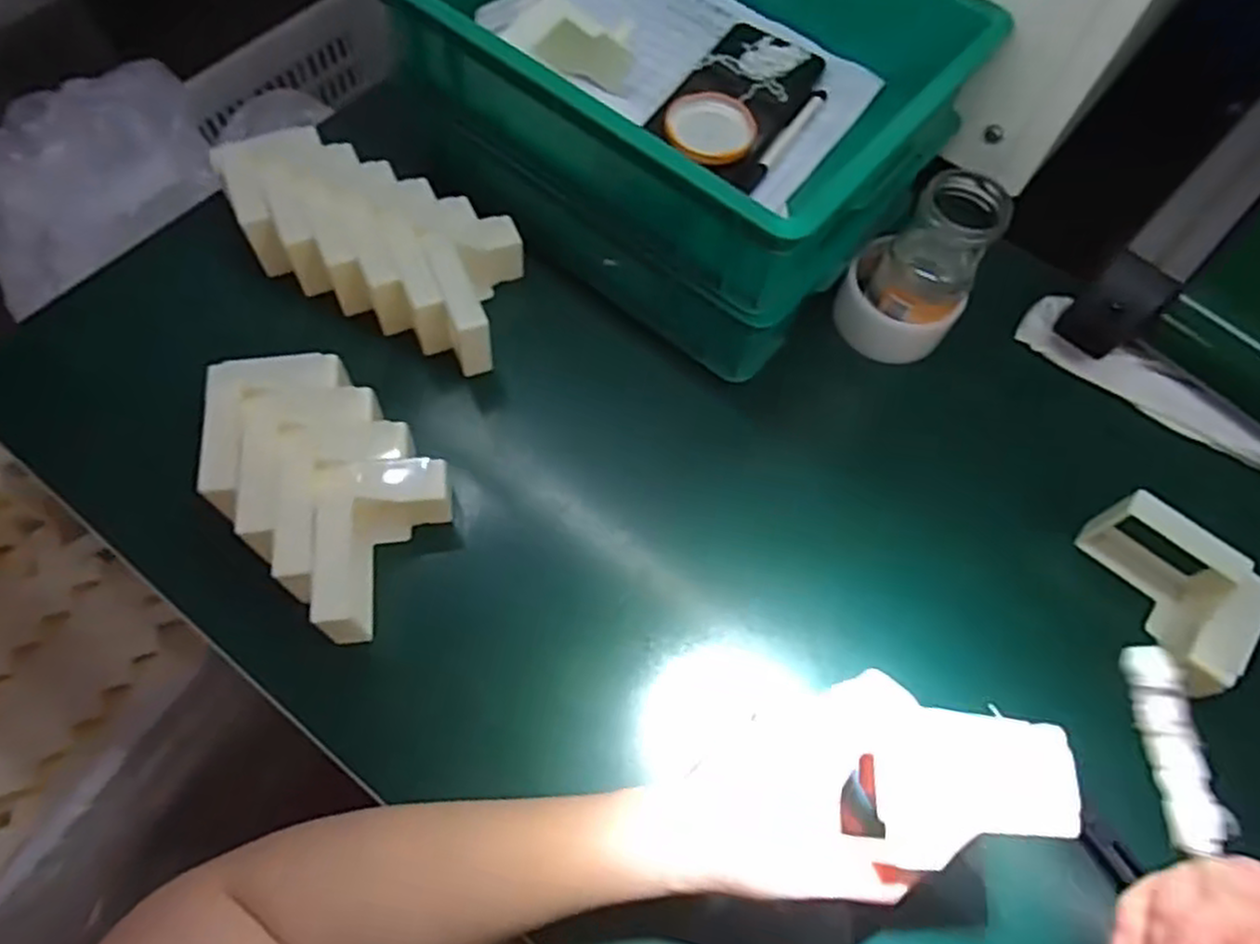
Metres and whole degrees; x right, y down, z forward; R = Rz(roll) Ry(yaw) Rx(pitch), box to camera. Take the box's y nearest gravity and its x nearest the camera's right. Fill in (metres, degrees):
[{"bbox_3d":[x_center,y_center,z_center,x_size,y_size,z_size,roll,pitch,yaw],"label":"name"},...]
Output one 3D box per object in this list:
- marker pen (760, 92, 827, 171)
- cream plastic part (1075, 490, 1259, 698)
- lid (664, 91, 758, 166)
[{"bbox_3d":[0.115,-0.241,0.523,0.011,0.006,0.090,32,67,12],"label":"marker pen"},{"bbox_3d":[0.339,0.072,0.453,0.064,0.058,0.116,-11,66,-8],"label":"cream plastic part"},{"bbox_3d":[0.054,-0.227,0.493,0.060,0.010,0.062,1,64,-3],"label":"lid"}]

